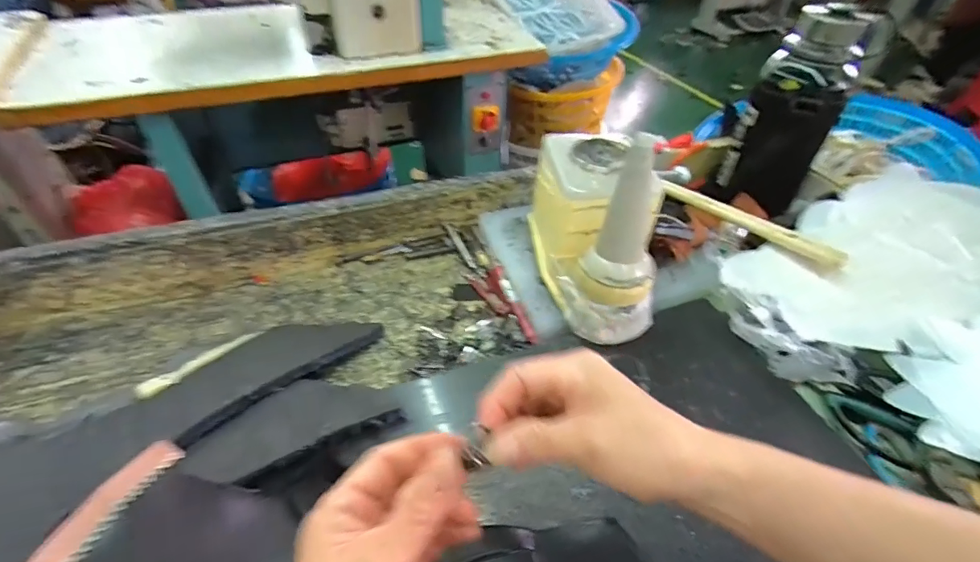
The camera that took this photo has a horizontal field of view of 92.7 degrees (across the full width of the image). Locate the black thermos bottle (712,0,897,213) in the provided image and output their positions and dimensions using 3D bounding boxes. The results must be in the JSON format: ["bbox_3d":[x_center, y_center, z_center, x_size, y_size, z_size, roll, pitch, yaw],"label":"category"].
[{"bbox_3d":[0.375,-0.198,0.587,0.105,0.232,0.107,25,49,22],"label":"black thermos bottle"}]

